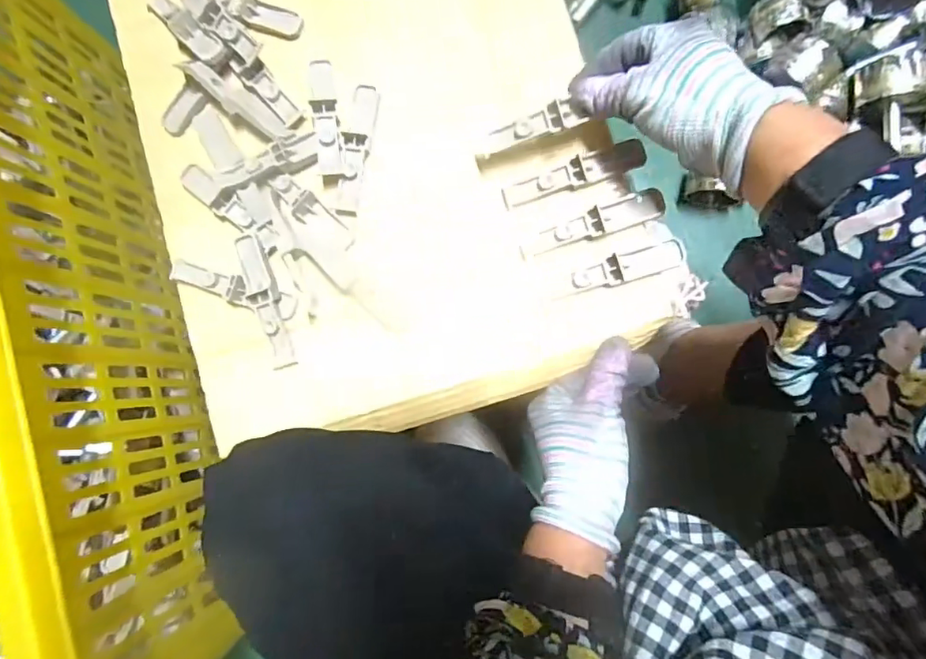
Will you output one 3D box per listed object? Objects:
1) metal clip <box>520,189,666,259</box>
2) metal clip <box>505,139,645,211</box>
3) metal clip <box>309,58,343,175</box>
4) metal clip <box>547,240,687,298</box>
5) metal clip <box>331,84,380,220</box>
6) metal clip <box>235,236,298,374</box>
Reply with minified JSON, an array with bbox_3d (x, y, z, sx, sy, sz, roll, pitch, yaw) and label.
[{"bbox_3d":[0.089,-0.073,0.374,0.100,0.013,0.020,-20,84,5],"label":"metal clip"},{"bbox_3d":[0.077,-0.108,0.377,0.098,0.013,0.019,-17,84,6],"label":"metal clip"},{"bbox_3d":[-0.105,-0.163,0.409,0.021,0.015,0.094,-7,85,7],"label":"metal clip"},{"bbox_3d":[0.104,-0.041,0.366,0.092,0.012,0.020,-15,84,6],"label":"metal clip"},{"bbox_3d":[-0.080,-0.136,0.406,0.020,0.006,0.099,10,87,8],"label":"metal clip"},{"bbox_3d":[-0.144,-0.021,0.393,0.019,0.005,0.099,-17,84,6],"label":"metal clip"}]

